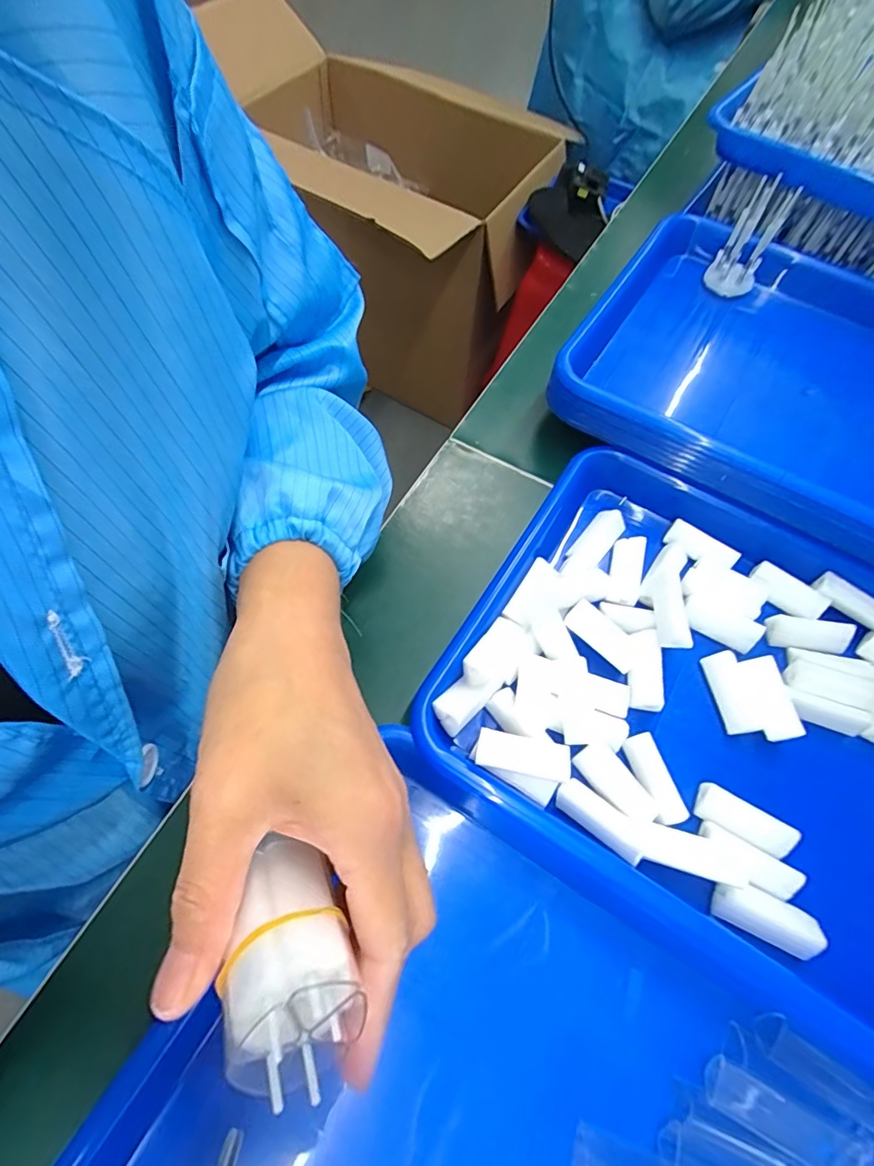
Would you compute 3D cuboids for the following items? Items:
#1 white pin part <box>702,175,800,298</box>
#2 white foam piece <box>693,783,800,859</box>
[{"bbox_3d":[0.240,-0.266,0.393,0.035,0.078,0.036,23,65,8],"label":"white pin part"},{"bbox_3d":[0.158,0.123,0.262,0.045,0.011,0.018,30,66,11],"label":"white foam piece"}]

